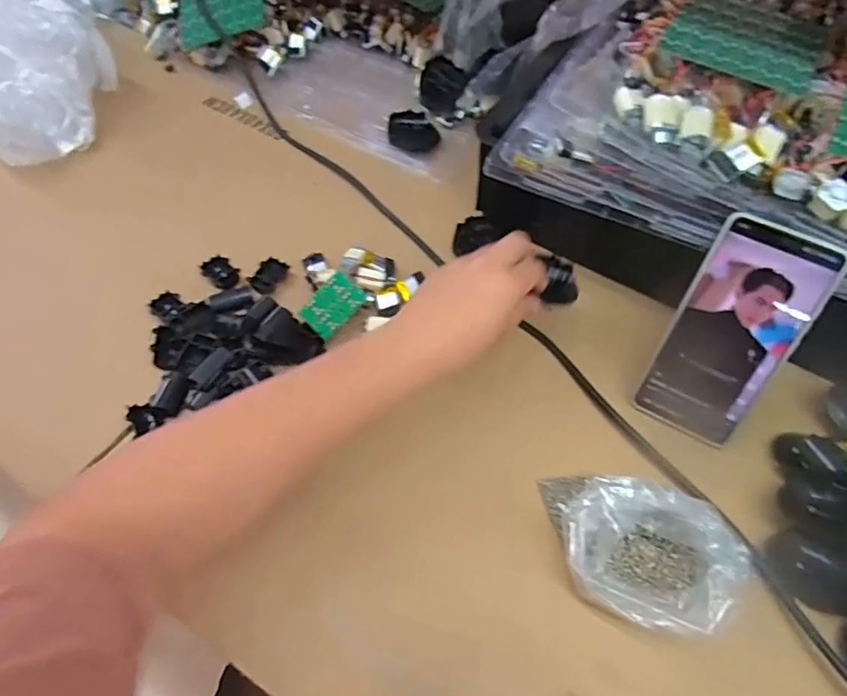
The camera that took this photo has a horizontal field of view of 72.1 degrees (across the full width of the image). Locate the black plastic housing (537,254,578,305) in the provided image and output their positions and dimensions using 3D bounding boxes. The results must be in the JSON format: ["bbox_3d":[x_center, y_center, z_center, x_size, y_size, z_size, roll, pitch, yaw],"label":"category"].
[{"bbox_3d":[0.110,-0.055,0.468,0.026,0.013,0.047,8,49,5],"label":"black plastic housing"}]

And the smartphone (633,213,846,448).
[{"bbox_3d":[0.223,-0.007,0.423,0.079,0.166,0.009,28,30,18],"label":"smartphone"}]

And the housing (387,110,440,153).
[{"bbox_3d":[-0.011,-0.244,0.659,0.057,0.018,0.052,4,56,3],"label":"housing"}]

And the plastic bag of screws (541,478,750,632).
[{"bbox_3d":[0.139,0.132,0.386,0.126,0.050,0.085,26,60,16],"label":"plastic bag of screws"}]

